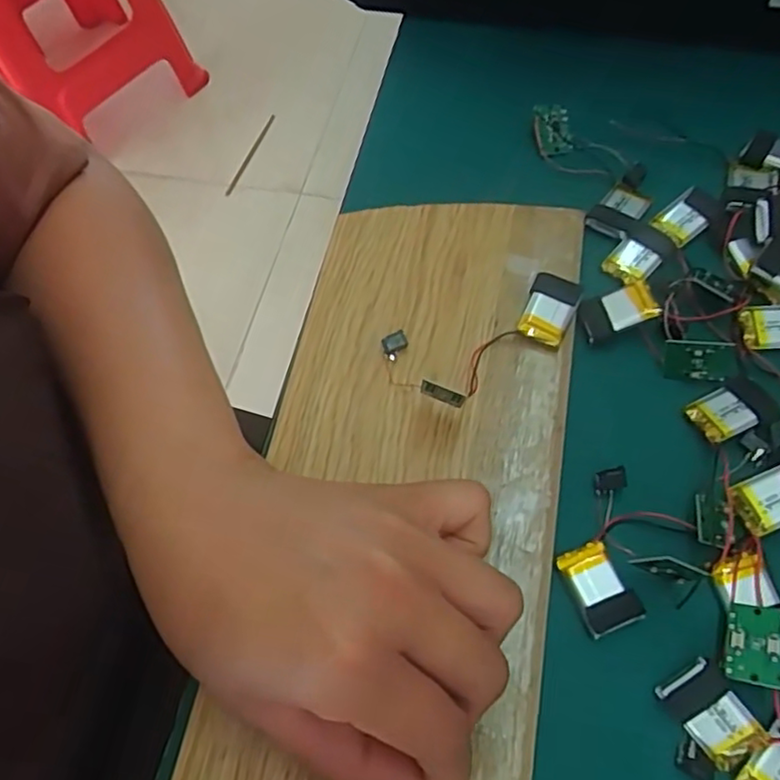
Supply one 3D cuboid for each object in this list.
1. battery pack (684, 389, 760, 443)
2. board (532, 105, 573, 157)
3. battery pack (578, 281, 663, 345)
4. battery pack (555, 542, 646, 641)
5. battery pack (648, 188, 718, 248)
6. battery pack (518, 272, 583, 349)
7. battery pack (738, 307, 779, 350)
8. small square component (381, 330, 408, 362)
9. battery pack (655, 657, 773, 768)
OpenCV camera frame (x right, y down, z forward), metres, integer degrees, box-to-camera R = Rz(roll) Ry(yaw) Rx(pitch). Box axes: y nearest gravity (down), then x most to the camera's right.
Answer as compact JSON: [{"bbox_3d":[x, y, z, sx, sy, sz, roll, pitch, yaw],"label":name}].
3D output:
[{"bbox_3d":[0.135,0.010,0.266,0.021,0.004,0.019,-24,64,-7],"label":"battery pack"},{"bbox_3d":[0.084,-0.135,0.337,0.017,0.004,0.025,-13,99,-1],"label":"board"},{"bbox_3d":[0.100,-0.036,0.287,0.030,0.007,0.019,-18,64,-4],"label":"battery pack"},{"bbox_3d":[0.078,0.073,0.242,0.020,0.004,0.032,-21,64,-5],"label":"battery pack"},{"bbox_3d":[0.140,-0.083,0.308,0.029,0.006,0.018,-41,67,-14],"label":"battery pack"},{"bbox_3d":[0.070,-0.034,0.285,0.020,0.010,0.030,18,67,13],"label":"battery pack"},{"bbox_3d":[0.164,-0.027,0.284,0.023,0.007,0.019,-4,64,3],"label":"battery pack"},{"bbox_3d":[0.002,-0.019,0.284,0.011,0.009,0.008,-19,65,-6],"label":"small square component"},{"bbox_3d":[0.109,0.110,0.222,0.019,0.010,0.031,-33,68,-12],"label":"battery pack"}]

